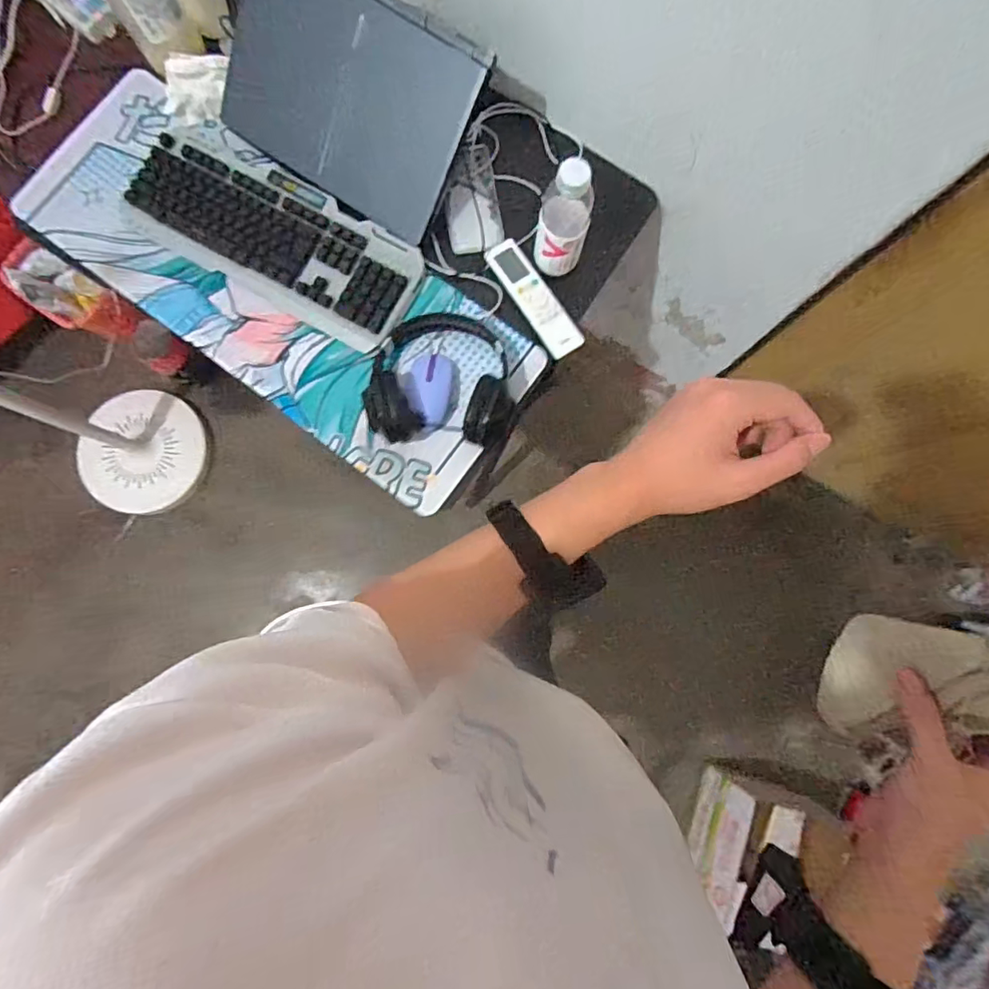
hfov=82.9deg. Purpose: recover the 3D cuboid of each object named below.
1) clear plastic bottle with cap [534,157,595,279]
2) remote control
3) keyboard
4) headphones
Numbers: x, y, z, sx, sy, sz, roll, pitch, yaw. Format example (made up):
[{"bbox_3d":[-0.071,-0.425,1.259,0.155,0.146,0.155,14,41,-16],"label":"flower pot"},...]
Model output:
[{"bbox_3d":[0.094,-0.362,0.745,0.069,0.163,0.058,13,83,0],"label":"clear plastic bottle with cap"},{"bbox_3d":[0.059,-0.289,0.824,0.054,0.017,0.189,-35,85,-5],"label":"remote control"},{"bbox_3d":[-0.322,-0.382,0.816,0.435,0.029,0.174,29,83,2],"label":"keyboard"},{"bbox_3d":[-0.073,-0.167,0.783,0.202,0.067,0.184,3,83,-1],"label":"headphones"}]

